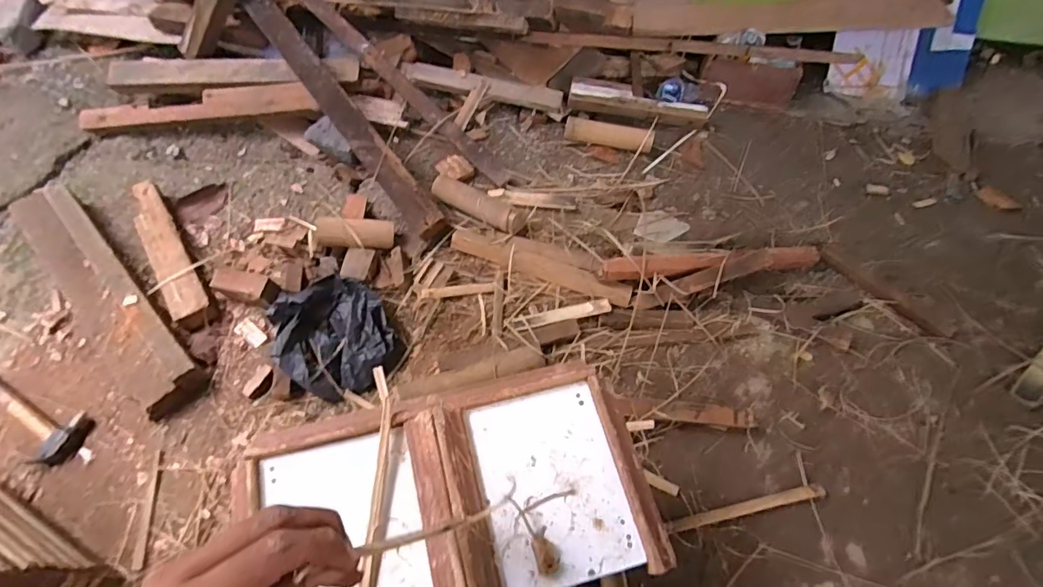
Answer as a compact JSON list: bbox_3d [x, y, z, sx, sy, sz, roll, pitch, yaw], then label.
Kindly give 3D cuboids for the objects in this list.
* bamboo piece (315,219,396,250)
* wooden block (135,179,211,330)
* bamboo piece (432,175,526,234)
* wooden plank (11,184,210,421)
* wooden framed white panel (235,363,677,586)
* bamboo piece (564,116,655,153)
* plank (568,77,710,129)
[{"bbox_3d":[-0.302,-0.107,0.932,0.136,0.035,0.054,0,61,-1],"label":"bamboo piece"},{"bbox_3d":[-0.651,-0.071,0.950,0.074,0.054,0.353,-32,66,-17],"label":"wooden block"},{"bbox_3d":[-0.085,-0.169,0.999,0.198,0.047,0.050,28,65,14],"label":"bamboo piece"},{"bbox_3d":[-0.750,-0.016,0.912,0.598,0.052,0.118,41,89,20],"label":"wooden plank"},{"bbox_3d":[-0.069,0.189,0.478,0.373,0.038,0.201,-13,62,-7],"label":"wooden framed white panel"},{"bbox_3d":[0.187,-0.341,1.109,0.187,0.047,0.040,18,63,9],"label":"bamboo piece"},{"bbox_3d":[0.256,-0.414,1.125,0.305,0.033,0.065,13,62,6],"label":"plank"}]

